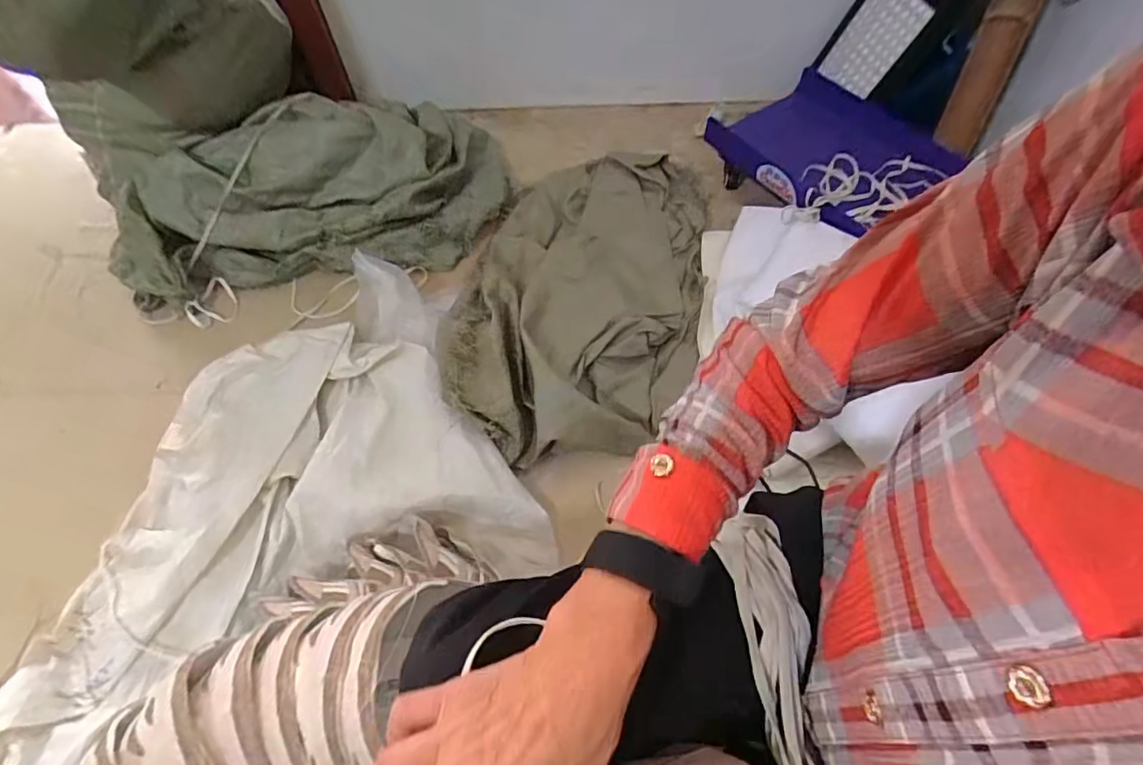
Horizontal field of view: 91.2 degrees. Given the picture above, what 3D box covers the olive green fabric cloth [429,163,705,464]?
[{"bbox_3d":[0.024,-0.182,0.992,0.411,0.127,0.695,7,61,6],"label":"olive green fabric cloth"}]

